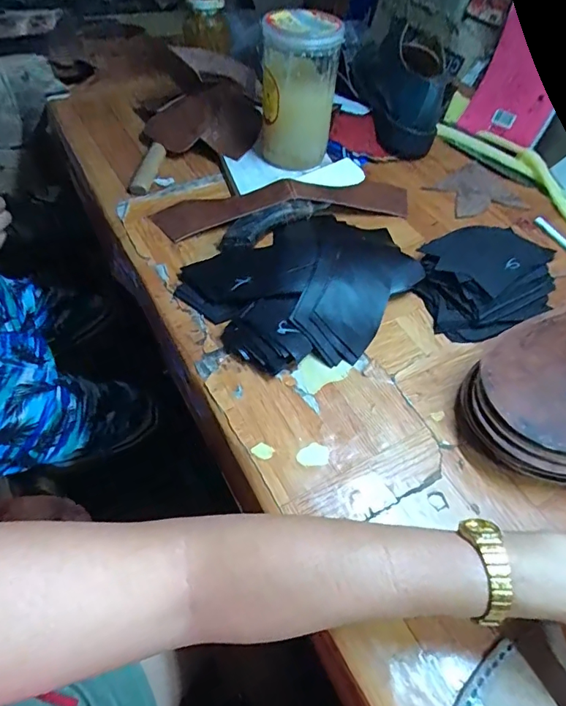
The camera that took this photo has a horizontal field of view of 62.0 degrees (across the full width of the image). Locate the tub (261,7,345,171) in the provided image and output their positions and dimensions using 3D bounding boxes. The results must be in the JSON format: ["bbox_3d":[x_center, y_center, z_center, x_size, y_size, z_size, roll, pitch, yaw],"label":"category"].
[{"bbox_3d":[0.019,-0.343,0.621,0.094,0.161,0.087,4,51,-3],"label":"tub"}]

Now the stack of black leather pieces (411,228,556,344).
[{"bbox_3d":[0.227,-0.088,0.537,0.162,0.040,0.135,-17,55,-18],"label":"stack of black leather pieces"}]

